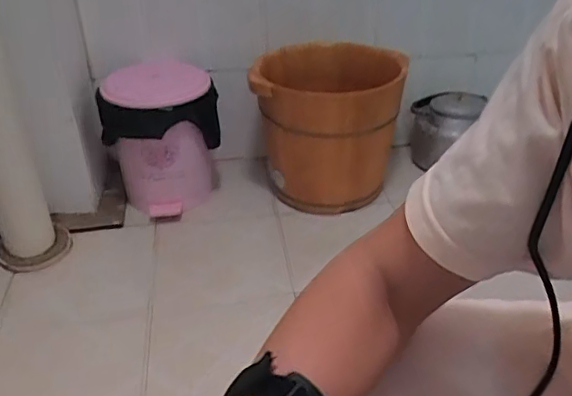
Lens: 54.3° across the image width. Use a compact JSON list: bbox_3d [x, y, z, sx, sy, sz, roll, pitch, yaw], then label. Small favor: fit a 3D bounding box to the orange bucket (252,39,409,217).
[{"bbox_3d":[0.111,-0.173,1.506,0.388,0.389,0.351,0,32,-1],"label":"orange bucket"}]

